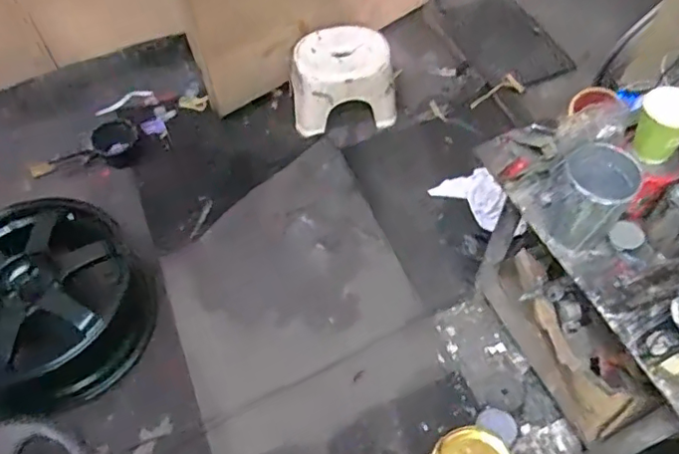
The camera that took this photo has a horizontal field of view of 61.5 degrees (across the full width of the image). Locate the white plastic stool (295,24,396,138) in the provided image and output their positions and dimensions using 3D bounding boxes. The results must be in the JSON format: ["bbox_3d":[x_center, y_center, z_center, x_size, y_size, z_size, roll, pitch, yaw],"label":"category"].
[{"bbox_3d":[0.002,-0.455,1.780,0.312,0.235,0.242,-19,59,-11],"label":"white plastic stool"}]

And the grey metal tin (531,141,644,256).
[{"bbox_3d":[0.374,-0.044,0.891,0.119,0.142,0.115,0,57,1],"label":"grey metal tin"}]

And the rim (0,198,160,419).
[{"bbox_3d":[-0.718,0.176,1.342,0.477,0.221,0.464,0,57,1],"label":"rim"}]

